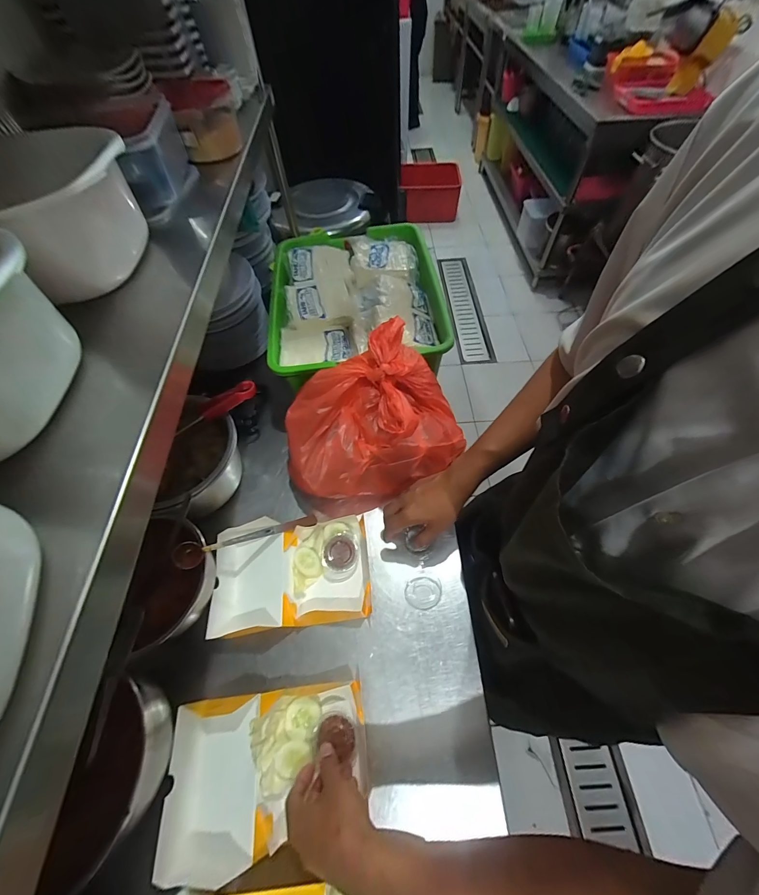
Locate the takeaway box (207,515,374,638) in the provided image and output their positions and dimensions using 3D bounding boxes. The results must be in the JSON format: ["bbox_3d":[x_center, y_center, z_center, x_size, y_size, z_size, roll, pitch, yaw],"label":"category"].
[{"bbox_3d":[-0.143,0.204,0.549,0.246,0.059,0.163,-7,59,-1],"label":"takeaway box"}]

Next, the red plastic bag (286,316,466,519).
[{"bbox_3d":[-0.015,-0.032,0.588,0.301,0.214,0.210,-19,60,-9],"label":"red plastic bag"}]

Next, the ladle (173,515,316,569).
[{"bbox_3d":[-0.209,0.145,0.545,0.221,0.056,0.052,-9,54,-38],"label":"ladle"}]

